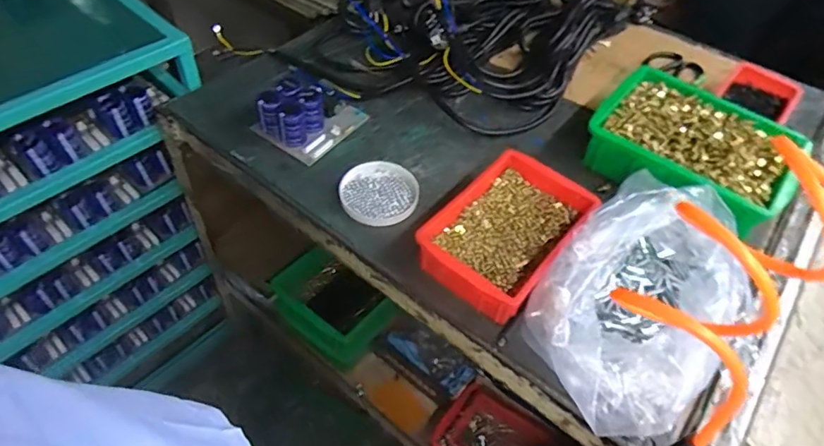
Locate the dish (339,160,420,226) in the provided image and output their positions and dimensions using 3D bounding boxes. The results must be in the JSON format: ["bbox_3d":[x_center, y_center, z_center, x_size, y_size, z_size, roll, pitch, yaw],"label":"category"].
[{"bbox_3d":[-0.043,-0.040,0.684,0.097,0.013,0.100,2,51,-3],"label":"dish"}]

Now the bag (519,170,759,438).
[{"bbox_3d":[0.235,0.080,0.557,0.166,0.102,0.277,35,57,22],"label":"bag"}]

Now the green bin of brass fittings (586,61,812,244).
[{"bbox_3d":[0.383,-0.099,0.731,0.251,0.069,0.206,37,57,23],"label":"green bin of brass fittings"}]

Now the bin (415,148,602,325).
[{"bbox_3d":[0.113,0.009,0.625,0.136,0.063,0.201,34,56,21],"label":"bin"}]

